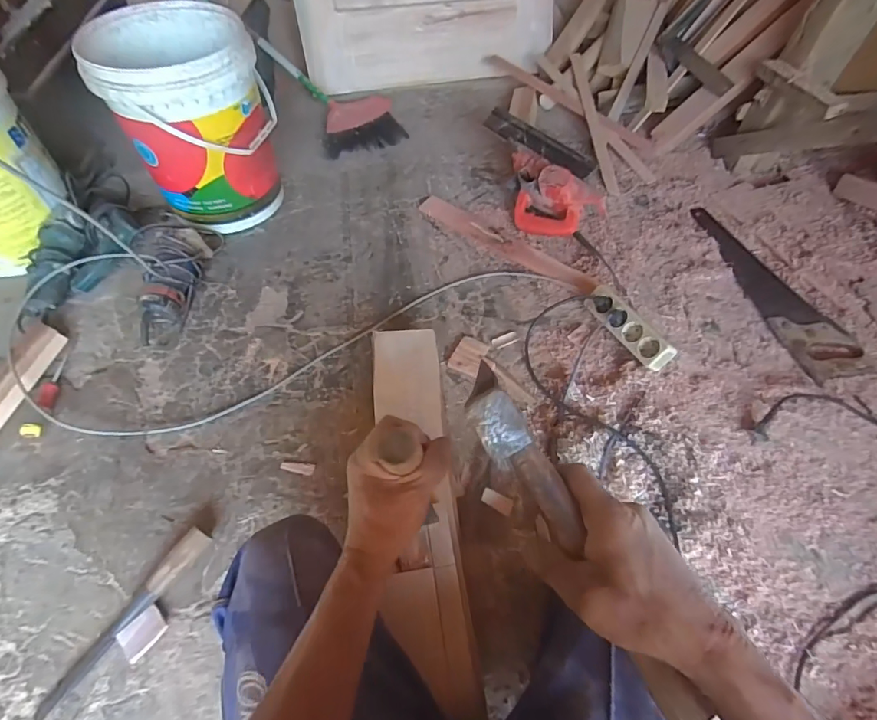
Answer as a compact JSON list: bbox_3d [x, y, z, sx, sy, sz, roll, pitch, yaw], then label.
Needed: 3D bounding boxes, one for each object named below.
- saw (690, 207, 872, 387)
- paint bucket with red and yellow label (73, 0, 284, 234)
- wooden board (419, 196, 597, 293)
[{"bbox_3d":[0.728,-0.177,1.011,0.126,0.033,0.510,-7,58,-5],"label":"saw"},{"bbox_3d":[-0.524,-0.518,1.021,0.301,0.353,0.299,-24,61,-15],"label":"paint bucket with red and yellow label"},{"bbox_3d":[0.147,-0.271,1.078,0.471,0.011,0.067,35,65,22],"label":"wooden board"}]

